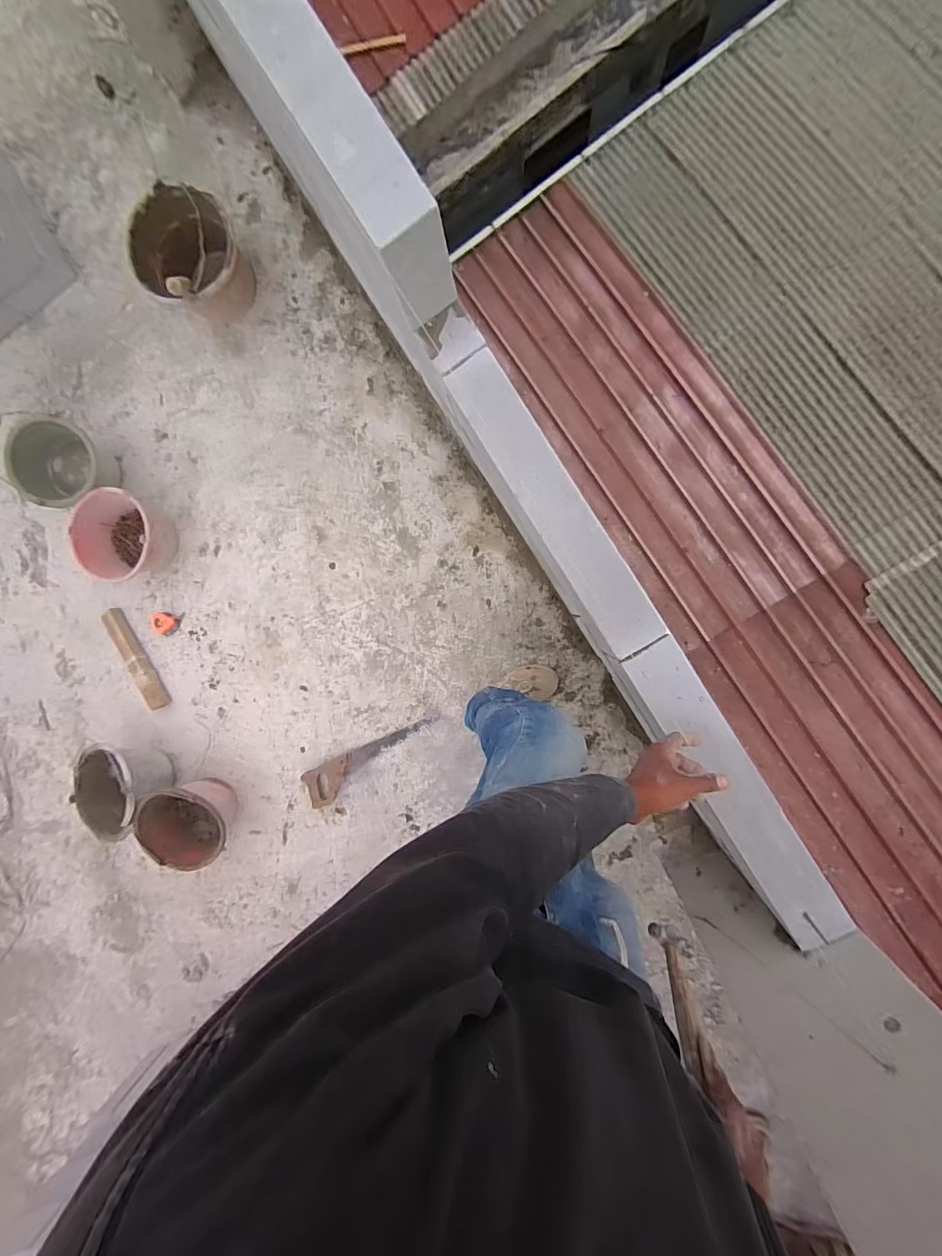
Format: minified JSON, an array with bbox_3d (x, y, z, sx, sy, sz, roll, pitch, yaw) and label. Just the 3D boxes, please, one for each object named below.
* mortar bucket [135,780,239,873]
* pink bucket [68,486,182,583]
[{"bbox_3d":[-0.786,0.551,1.338,0.206,0.183,0.239,-21,90,8],"label":"mortar bucket"},{"bbox_3d":[-0.995,-0.266,1.324,0.217,0.176,0.225,0,93,8],"label":"pink bucket"}]

